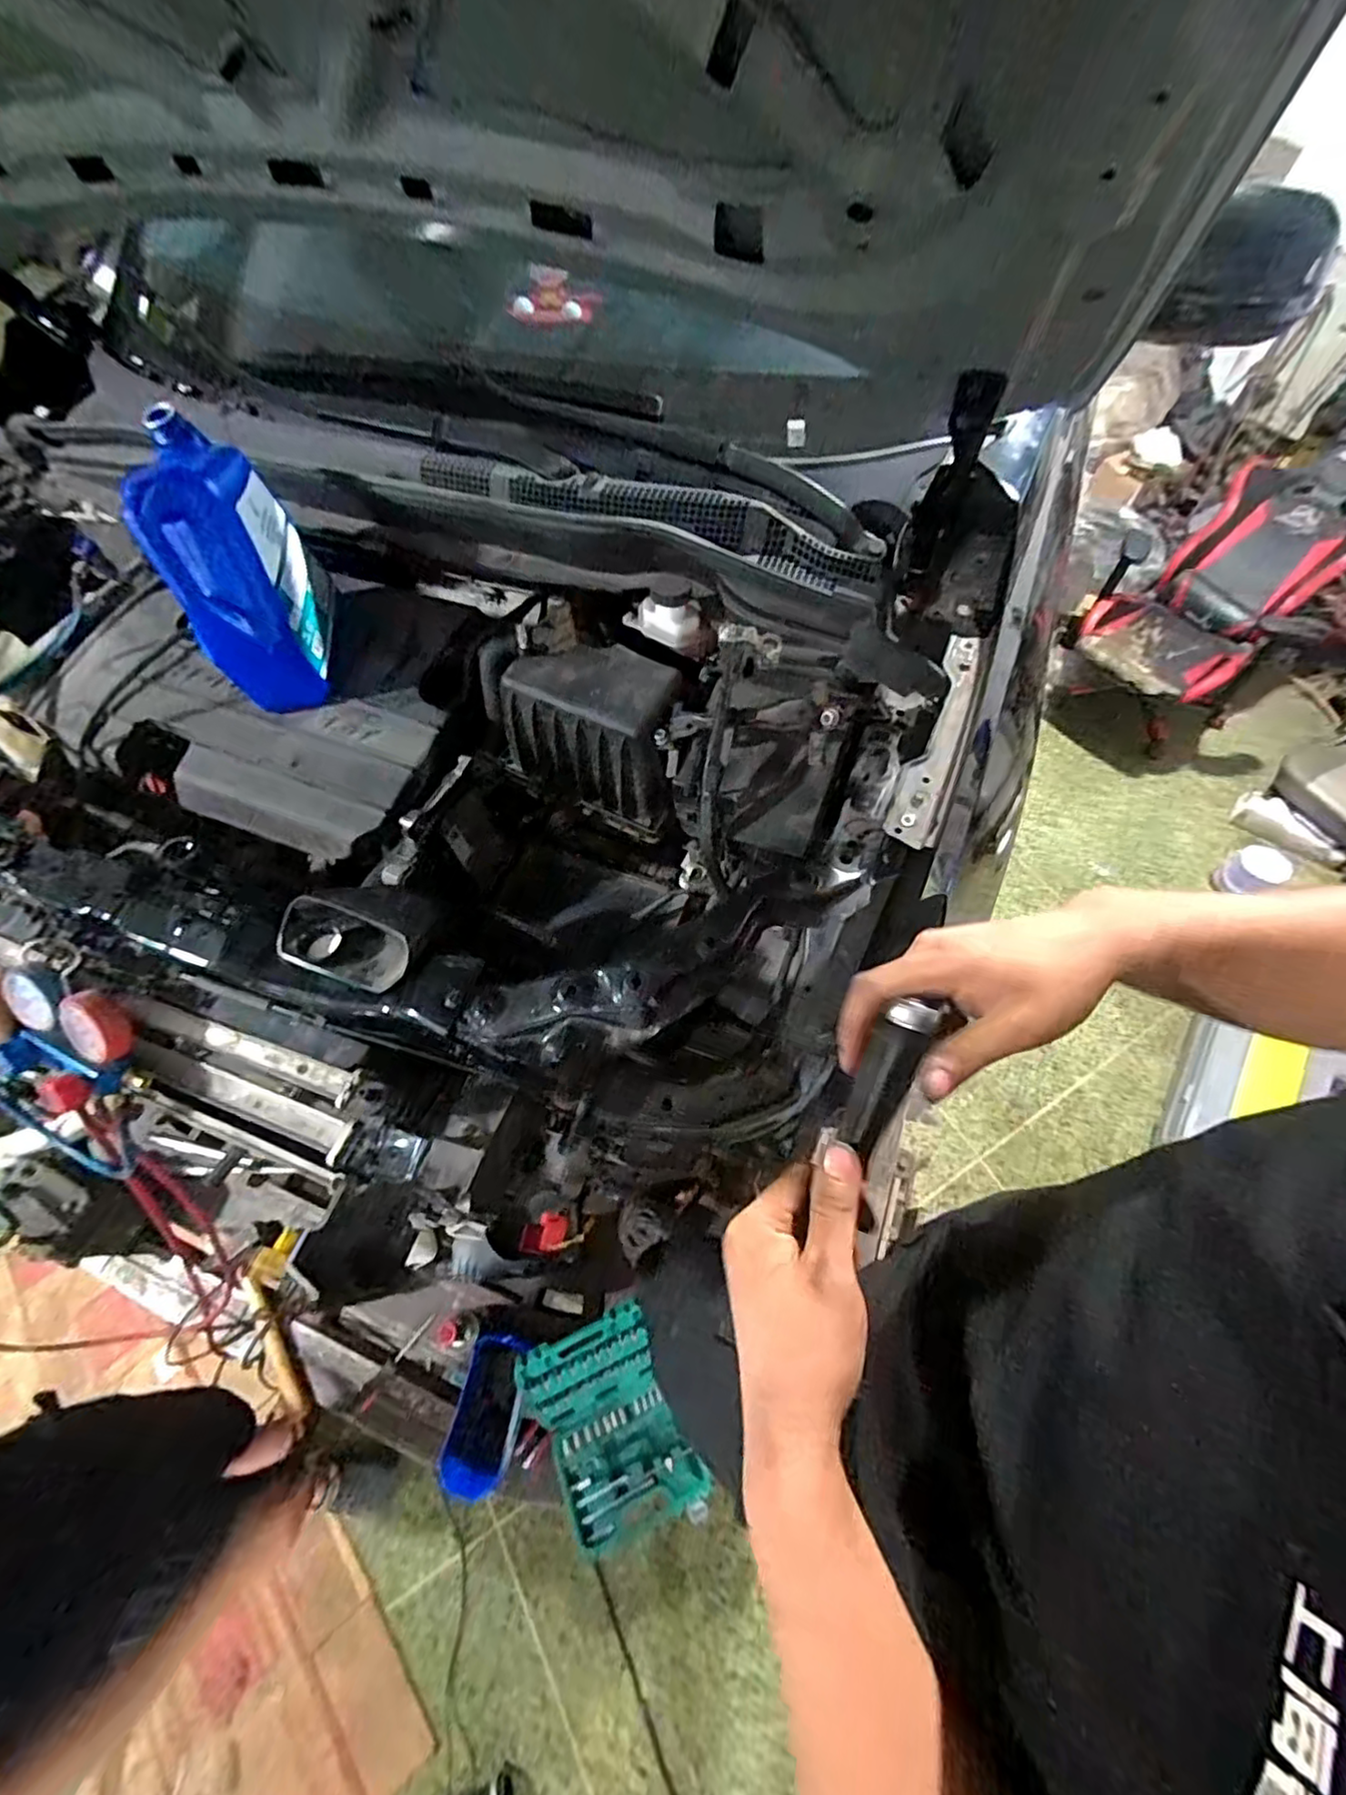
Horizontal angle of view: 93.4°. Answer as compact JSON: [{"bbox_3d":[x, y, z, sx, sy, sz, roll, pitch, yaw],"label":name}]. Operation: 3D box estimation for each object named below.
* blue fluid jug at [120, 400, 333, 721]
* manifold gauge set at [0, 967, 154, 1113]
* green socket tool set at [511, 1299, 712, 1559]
[{"bbox_3d":[-0.509,-0.389,0.756,0.091,0.250,0.178,-5,61,-2],"label":"blue fluid jug"},{"bbox_3d":[-0.652,0.146,0.675,0.164,0.107,0.130,17,62,12],"label":"manifold gauge set"},{"bbox_3d":[-0.104,0.936,1.113,0.246,0.154,0.335,-22,63,-11],"label":"green socket tool set"}]

